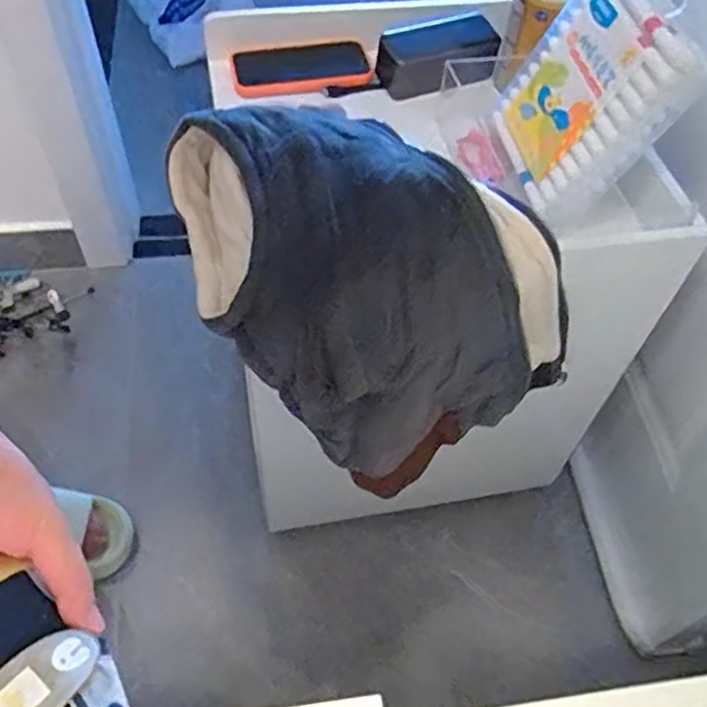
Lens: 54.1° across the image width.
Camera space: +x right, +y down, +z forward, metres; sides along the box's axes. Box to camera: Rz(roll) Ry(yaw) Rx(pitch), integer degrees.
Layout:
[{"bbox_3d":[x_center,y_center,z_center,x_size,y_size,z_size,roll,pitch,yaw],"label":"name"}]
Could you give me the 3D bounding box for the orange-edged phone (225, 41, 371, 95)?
[{"bbox_3d":[-0.061,-0.318,0.771,0.149,0.019,0.081,-12,56,-11],"label":"orange-edged phone"}]

